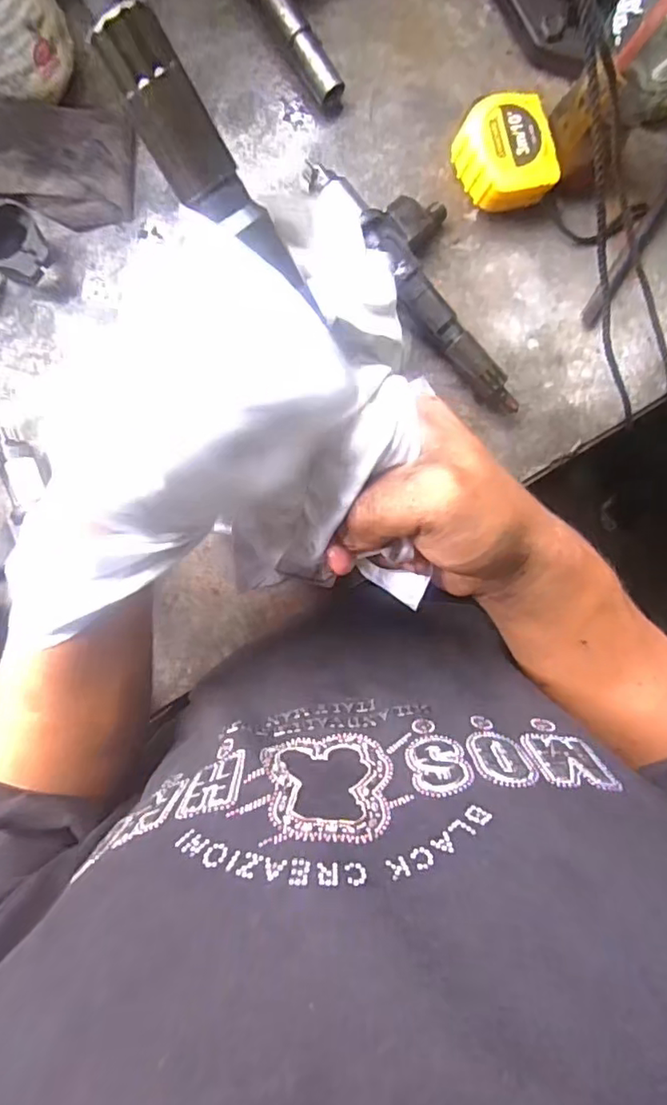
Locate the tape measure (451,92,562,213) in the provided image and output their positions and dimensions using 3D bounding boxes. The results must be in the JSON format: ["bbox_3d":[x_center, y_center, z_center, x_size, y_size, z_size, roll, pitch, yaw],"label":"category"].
[{"bbox_3d":[0.114,-0.266,0.394,0.058,0.038,0.062,-22,95,-4],"label":"tape measure"}]

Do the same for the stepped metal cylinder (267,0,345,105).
[{"bbox_3d":[-0.027,-0.349,0.387,0.022,0.022,0.102,-33,95,-3],"label":"stepped metal cylinder"}]

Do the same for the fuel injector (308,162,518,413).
[{"bbox_3d":[0.069,-0.189,0.395,0.062,0.031,0.199,-41,96,-2],"label":"fuel injector"}]

